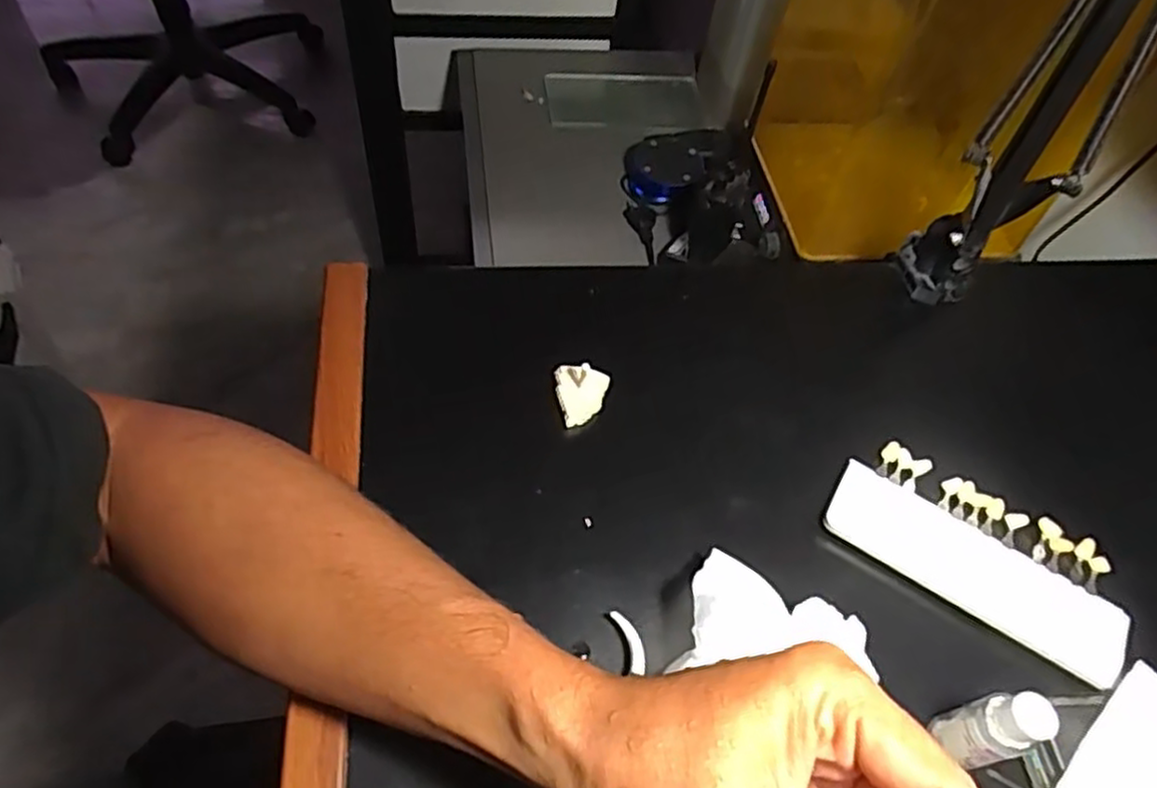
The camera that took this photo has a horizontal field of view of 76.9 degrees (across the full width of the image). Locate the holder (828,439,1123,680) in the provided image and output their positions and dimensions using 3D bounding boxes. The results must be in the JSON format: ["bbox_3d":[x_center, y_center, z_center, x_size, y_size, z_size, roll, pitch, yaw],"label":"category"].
[{"bbox_3d":[0.208,0.081,0.381,0.147,0.013,0.075,31,57,17],"label":"holder"}]

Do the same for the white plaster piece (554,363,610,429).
[{"bbox_3d":[-0.001,0.000,0.402,0.029,0.021,0.032,13,55,2],"label":"white plaster piece"}]

